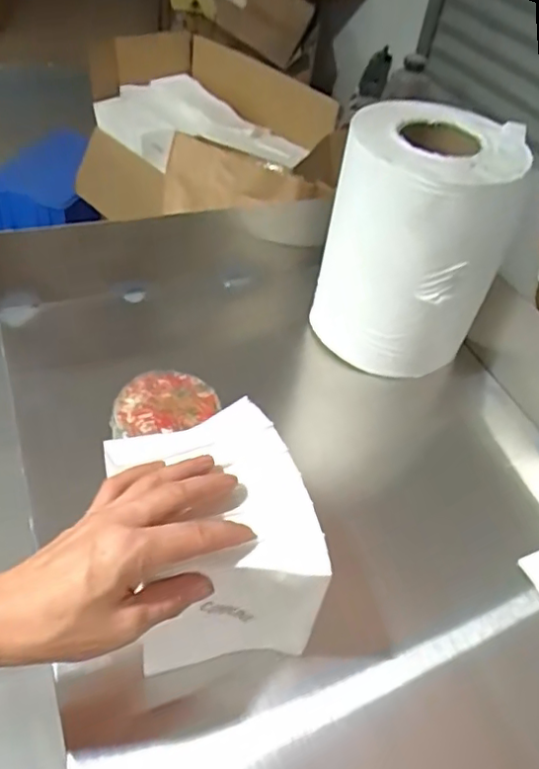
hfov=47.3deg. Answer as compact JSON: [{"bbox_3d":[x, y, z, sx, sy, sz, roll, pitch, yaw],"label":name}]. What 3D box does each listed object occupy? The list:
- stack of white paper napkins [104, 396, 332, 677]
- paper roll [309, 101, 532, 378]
[{"bbox_3d":[-0.039,0.111,0.439,0.123,0.118,0.140,-8,46,-14],"label":"stack of white paper napkins"},{"bbox_3d":[0.145,-0.145,0.637,0.167,0.228,0.165,5,45,-5],"label":"paper roll"}]

